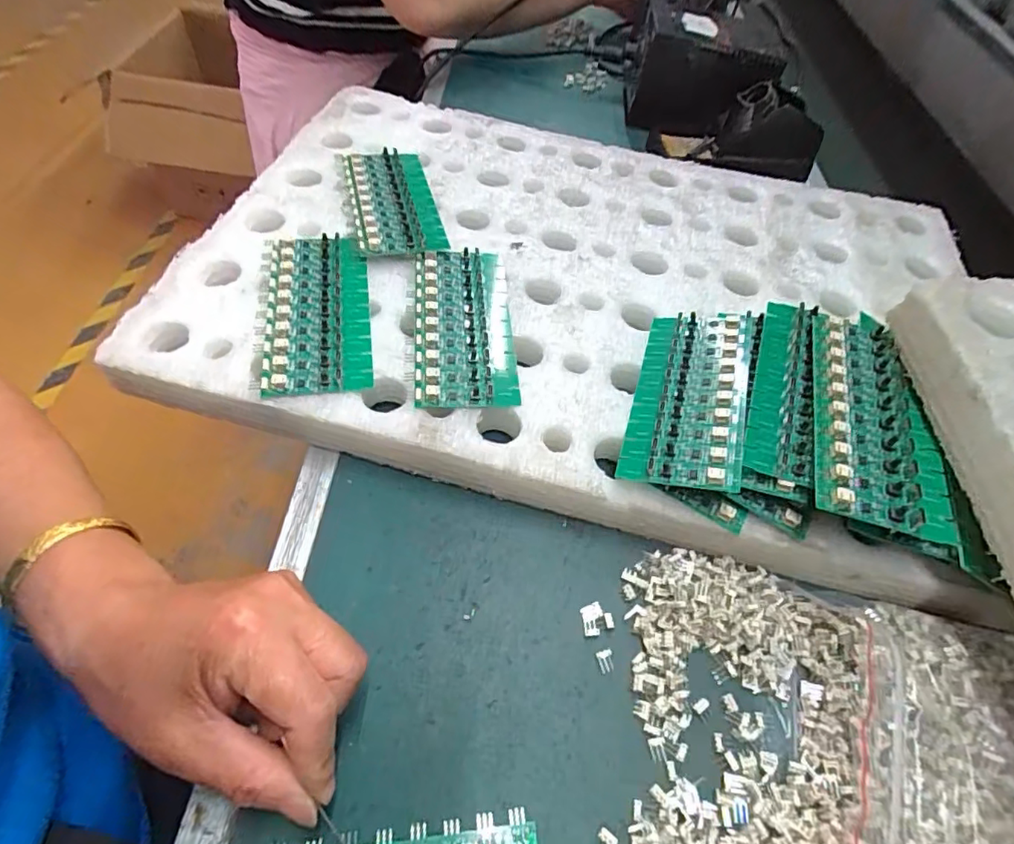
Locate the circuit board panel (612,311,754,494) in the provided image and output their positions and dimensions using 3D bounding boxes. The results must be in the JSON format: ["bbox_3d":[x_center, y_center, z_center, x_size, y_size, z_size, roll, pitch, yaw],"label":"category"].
[{"bbox_3d":[0.108,-0.019,0.329,0.062,0.007,0.135,5,50,22],"label":"circuit board panel"}]

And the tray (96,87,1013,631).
[{"bbox_3d":[0.059,-0.104,0.417,0.540,0.049,0.377,14,54,5],"label":"tray"}]

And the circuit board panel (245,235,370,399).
[{"bbox_3d":[-0.122,-0.073,0.352,0.066,0.009,0.132,-5,55,-9],"label":"circuit board panel"}]

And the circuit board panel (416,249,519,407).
[{"bbox_3d":[-0.028,-0.065,0.357,0.062,0.011,0.131,-1,54,-7],"label":"circuit board panel"}]

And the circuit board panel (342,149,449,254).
[{"bbox_3d":[-0.088,-0.172,0.423,0.062,0.011,0.131,-10,55,-13],"label":"circuit board panel"}]

